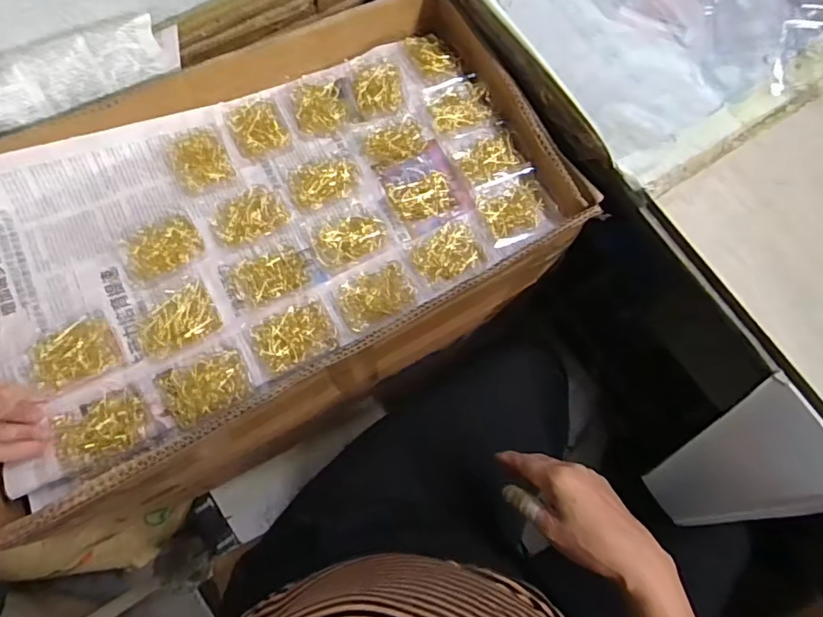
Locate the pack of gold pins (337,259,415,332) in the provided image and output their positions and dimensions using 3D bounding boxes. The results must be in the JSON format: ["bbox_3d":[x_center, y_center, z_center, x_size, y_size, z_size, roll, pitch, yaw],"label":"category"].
[{"bbox_3d":[-0.033,-0.014,0.484,0.069,0.017,0.050,-27,78,-9],"label":"pack of gold pins"}]

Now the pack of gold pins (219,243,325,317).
[{"bbox_3d":[-0.131,-0.032,0.490,0.085,0.017,0.055,-23,78,-8],"label":"pack of gold pins"}]

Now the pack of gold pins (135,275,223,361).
[{"bbox_3d":[-0.209,0.009,0.465,0.069,0.010,0.053,-30,79,-9],"label":"pack of gold pins"}]

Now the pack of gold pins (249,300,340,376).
[{"bbox_3d":[-0.104,0.024,0.465,0.068,0.012,0.051,-26,78,-8],"label":"pack of gold pins"}]

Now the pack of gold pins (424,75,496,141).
[{"bbox_3d":[0.051,-0.220,0.567,0.067,0.014,0.069,-14,77,-6],"label":"pack of gold pins"}]

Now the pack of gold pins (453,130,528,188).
[{"bbox_3d":[0.081,-0.156,0.544,0.064,0.009,0.050,-23,78,-8],"label":"pack of gold pins"}]

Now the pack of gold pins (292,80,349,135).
[{"bbox_3d":[-0.098,-0.217,0.557,0.054,0.008,0.063,-15,77,-6],"label":"pack of gold pins"}]

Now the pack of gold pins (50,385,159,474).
[{"bbox_3d":[-0.254,0.096,0.423,0.069,0.022,0.053,-19,77,-7],"label":"pack of gold pins"}]

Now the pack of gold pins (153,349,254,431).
[{"bbox_3d":[-0.176,0.066,0.445,0.071,0.014,0.053,-23,78,-8],"label":"pack of gold pins"}]

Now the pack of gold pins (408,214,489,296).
[{"bbox_3d":[0.036,-0.053,0.505,0.072,0.015,0.057,-26,78,-8],"label":"pack of gold pins"}]

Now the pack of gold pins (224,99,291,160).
[{"bbox_3d":[-0.161,-0.192,0.546,0.054,0.007,0.067,-25,78,-8],"label":"pack of gold pins"}]

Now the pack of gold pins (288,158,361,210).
[{"bbox_3d":[-0.088,-0.129,0.527,0.067,0.011,0.045,-20,77,-7],"label":"pack of gold pins"}]

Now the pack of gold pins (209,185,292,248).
[{"bbox_3d":[-0.156,-0.090,0.506,0.070,0.008,0.049,-29,78,-9],"label":"pack of gold pins"}]

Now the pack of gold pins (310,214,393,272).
[{"bbox_3d":[-0.059,-0.069,0.510,0.072,0.016,0.052,-23,78,-8],"label":"pack of gold pins"}]

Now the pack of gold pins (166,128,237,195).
[{"bbox_3d":[-0.211,-0.151,0.519,0.053,0.016,0.067,-25,78,-8],"label":"pack of gold pins"}]

